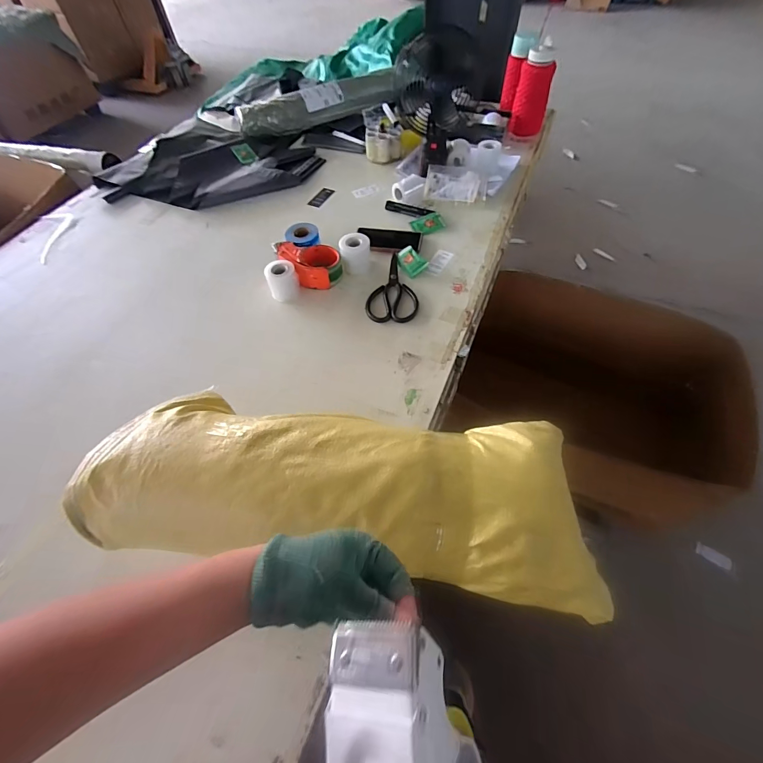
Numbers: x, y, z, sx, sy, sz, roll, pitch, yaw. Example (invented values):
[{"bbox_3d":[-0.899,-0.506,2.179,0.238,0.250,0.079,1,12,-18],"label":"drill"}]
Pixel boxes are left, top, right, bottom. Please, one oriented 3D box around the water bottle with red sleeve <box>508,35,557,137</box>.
[{"bbox_3d":[0.463,-0.886,1.133,0.100,0.198,0.096,4,57,5],"label":"water bottle with red sleeve"}]

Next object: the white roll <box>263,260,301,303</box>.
[{"bbox_3d":[-0.212,-0.218,0.800,0.063,0.062,0.062,-19,58,-10],"label":"white roll"}]

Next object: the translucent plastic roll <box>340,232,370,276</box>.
[{"bbox_3d":[-0.057,-0.287,0.839,0.068,0.064,0.064,-9,57,-3],"label":"translucent plastic roll"}]

